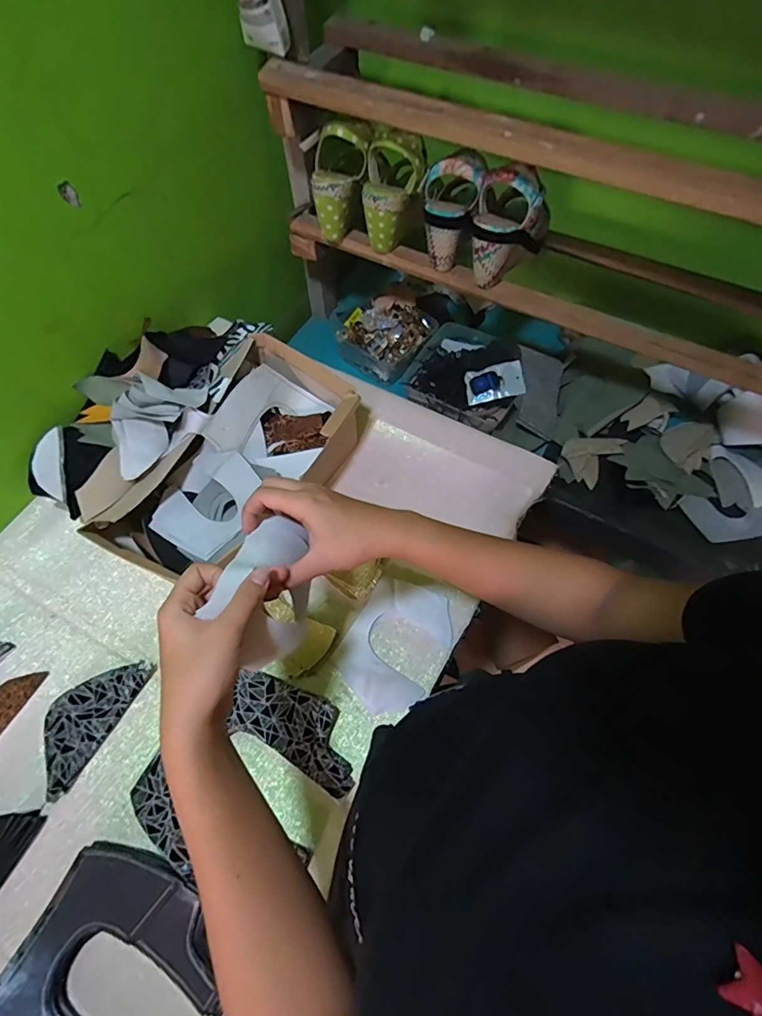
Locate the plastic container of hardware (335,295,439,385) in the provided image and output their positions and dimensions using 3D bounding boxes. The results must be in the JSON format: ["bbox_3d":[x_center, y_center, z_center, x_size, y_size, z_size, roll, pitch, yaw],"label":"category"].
[{"bbox_3d":[0.011,-0.337,0.941,0.157,0.066,0.158,40,68,19],"label":"plastic container of hardware"}]

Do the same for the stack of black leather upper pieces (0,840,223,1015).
[{"bbox_3d":[-0.236,0.421,0.418,0.182,0.033,0.185,20,63,10],"label":"stack of black leather upper pieces"}]

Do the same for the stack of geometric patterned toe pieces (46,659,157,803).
[{"bbox_3d":[-0.330,0.231,0.535,0.073,0.015,0.147,28,65,14],"label":"stack of geometric patterned toe pieces"}]

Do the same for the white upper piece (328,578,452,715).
[{"bbox_3d":[0.019,0.161,0.577,0.110,0.007,0.153,30,67,16],"label":"white upper piece"}]

